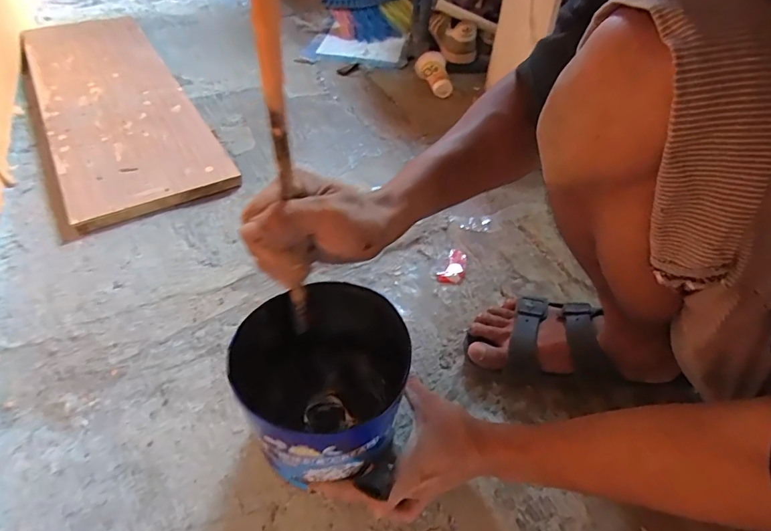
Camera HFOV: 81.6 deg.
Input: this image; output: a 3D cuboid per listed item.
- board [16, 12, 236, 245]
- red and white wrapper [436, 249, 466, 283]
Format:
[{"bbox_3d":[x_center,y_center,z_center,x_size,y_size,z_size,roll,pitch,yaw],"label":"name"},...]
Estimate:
[{"bbox_3d":[-0.536,-0.330,0.860,0.265,0.026,0.757,-26,53,-21],"label":"board"},{"bbox_3d":[0.102,0.003,0.661,0.034,0.004,0.069,21,52,18],"label":"red and white wrapper"}]

